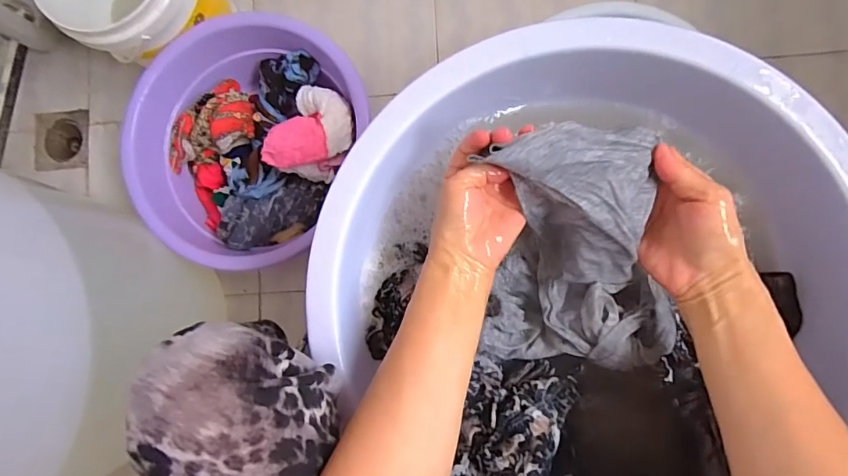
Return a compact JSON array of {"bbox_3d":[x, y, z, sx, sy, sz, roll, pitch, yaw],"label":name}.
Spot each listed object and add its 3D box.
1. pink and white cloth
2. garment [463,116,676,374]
[{"bbox_3d":[-0.145,-0.142,0.643,0.103,0.057,0.130,16,86,6],"label":"pink and white cloth"},{"bbox_3d":[0.120,0.016,0.384,0.149,0.110,0.181,-9,86,5],"label":"garment"}]

